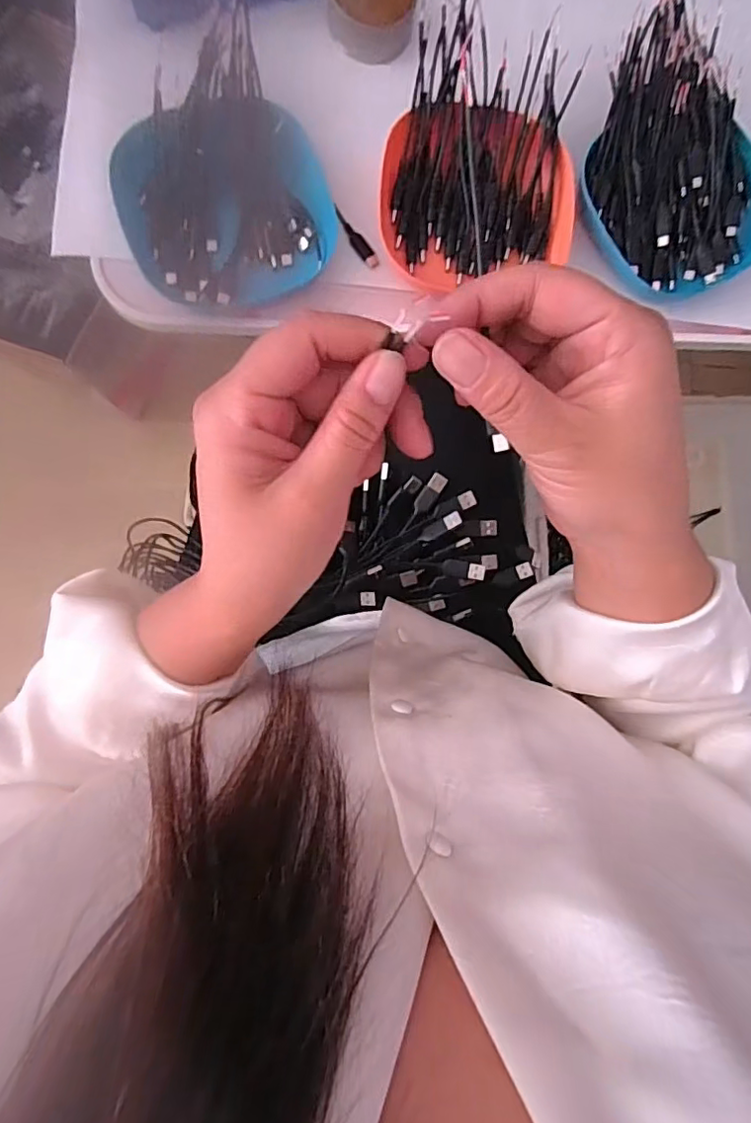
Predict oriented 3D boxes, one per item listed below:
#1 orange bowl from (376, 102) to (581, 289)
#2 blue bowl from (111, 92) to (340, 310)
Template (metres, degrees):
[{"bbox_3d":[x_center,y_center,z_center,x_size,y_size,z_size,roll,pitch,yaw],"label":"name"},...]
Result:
[{"bbox_3d":[0.072,-0.266,0.412,0.139,0.033,0.111,-7,88,-6],"label":"orange bowl"},{"bbox_3d":[-0.101,-0.245,0.389,0.137,0.033,0.122,-20,90,-6],"label":"blue bowl"}]

